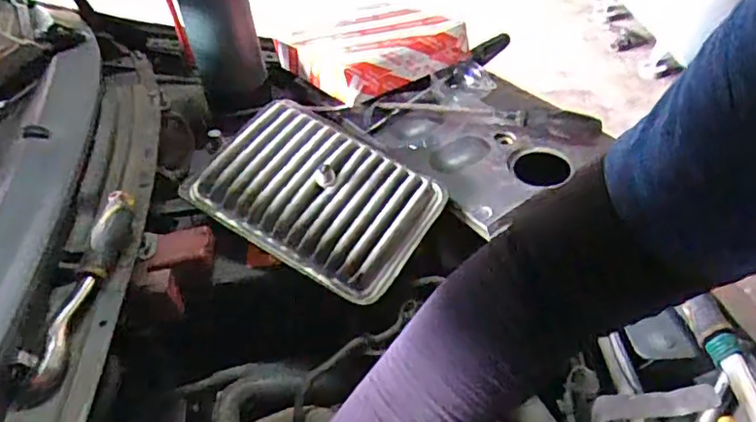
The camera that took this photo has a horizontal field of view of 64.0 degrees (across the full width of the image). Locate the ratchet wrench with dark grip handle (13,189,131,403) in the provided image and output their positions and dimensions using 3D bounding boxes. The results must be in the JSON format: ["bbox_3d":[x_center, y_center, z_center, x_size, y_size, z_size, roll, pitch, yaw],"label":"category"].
[{"bbox_3d":[-0.223,0.058,0.461,0.027,0.037,0.186,-2,38,4],"label":"ratchet wrench with dark grip handle"}]

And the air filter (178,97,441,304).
[{"bbox_3d":[-0.059,-0.025,0.633,0.234,0.041,0.184,36,66,15],"label":"air filter"}]

